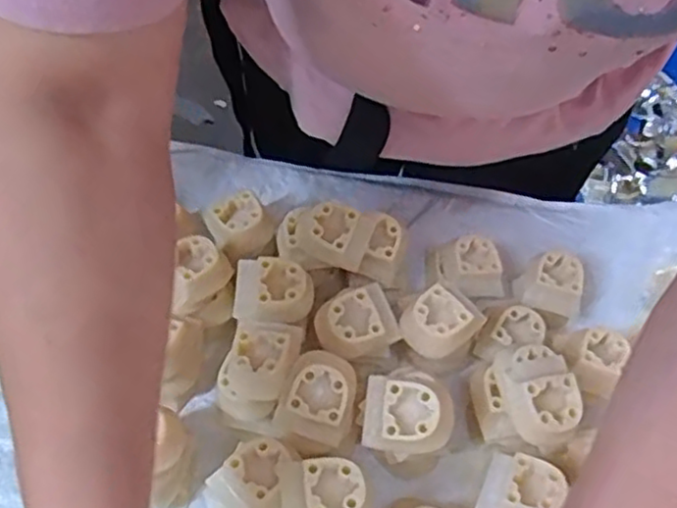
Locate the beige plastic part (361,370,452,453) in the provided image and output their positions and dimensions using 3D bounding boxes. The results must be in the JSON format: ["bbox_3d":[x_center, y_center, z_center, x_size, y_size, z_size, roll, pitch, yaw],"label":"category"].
[{"bbox_3d":[0.037,0.084,0.371,0.046,0.026,0.042,-2,68,14],"label":"beige plastic part"}]

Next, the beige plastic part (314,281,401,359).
[{"bbox_3d":[0.010,0.041,0.408,0.045,0.019,0.035,-19,62,-15],"label":"beige plastic part"}]

